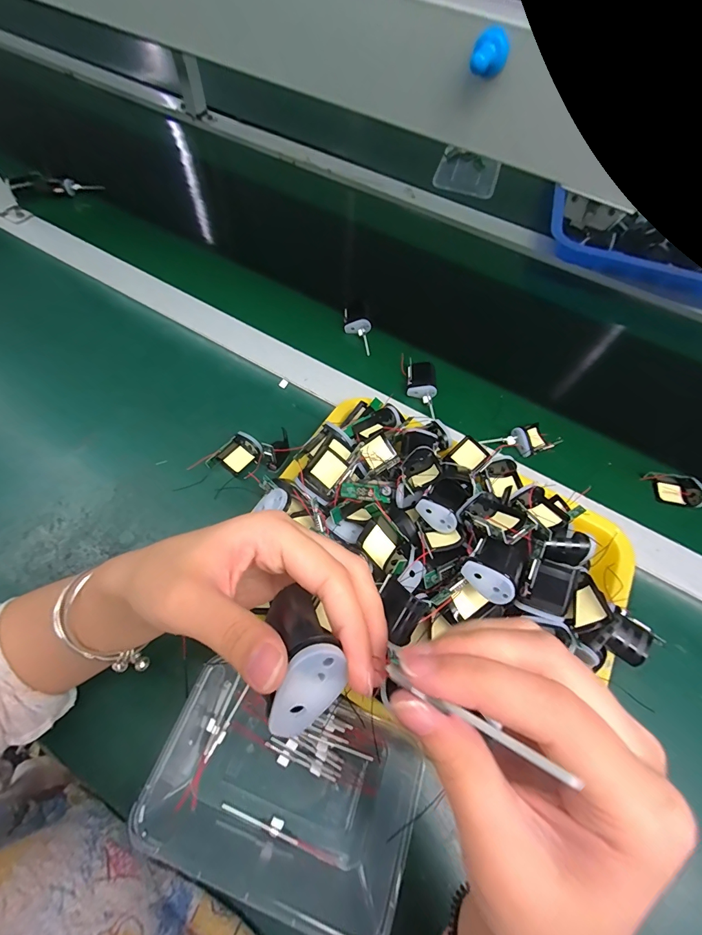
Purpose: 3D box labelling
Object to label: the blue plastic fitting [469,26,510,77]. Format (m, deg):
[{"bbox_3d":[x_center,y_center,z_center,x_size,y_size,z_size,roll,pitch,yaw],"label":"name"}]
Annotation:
[{"bbox_3d":[0.077,-0.227,0.209,0.018,0.017,0.023,16,64,5],"label":"blue plastic fitting"}]

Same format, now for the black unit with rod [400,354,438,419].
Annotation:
[{"bbox_3d":[0.086,-0.103,0.476,0.038,0.019,0.081,-3,62,-5],"label":"black unit with rod"}]

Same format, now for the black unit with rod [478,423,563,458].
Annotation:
[{"bbox_3d":[0.201,-0.030,0.447,0.093,0.018,0.036,-19,64,-13],"label":"black unit with rod"}]

